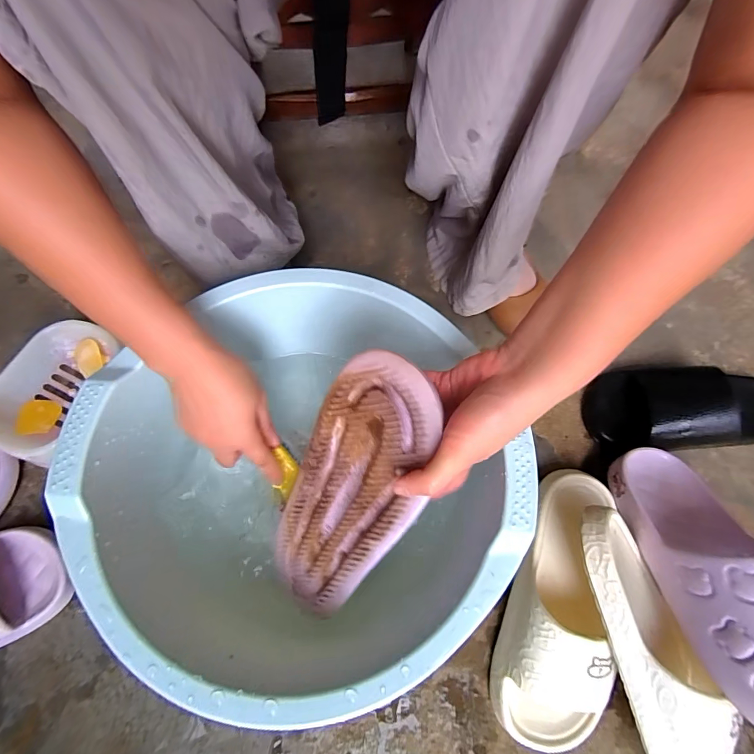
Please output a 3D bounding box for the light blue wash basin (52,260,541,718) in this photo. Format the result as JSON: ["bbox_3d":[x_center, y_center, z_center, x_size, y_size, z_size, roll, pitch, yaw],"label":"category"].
[{"bbox_3d":[-0.067,0.084,0.365,0.343,0.127,0.348,1,70,-4],"label":"light blue wash basin"}]

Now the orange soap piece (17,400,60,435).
[{"bbox_3d":[-0.379,0.046,0.437,0.033,0.022,0.041,-4,70,-4],"label":"orange soap piece"}]

